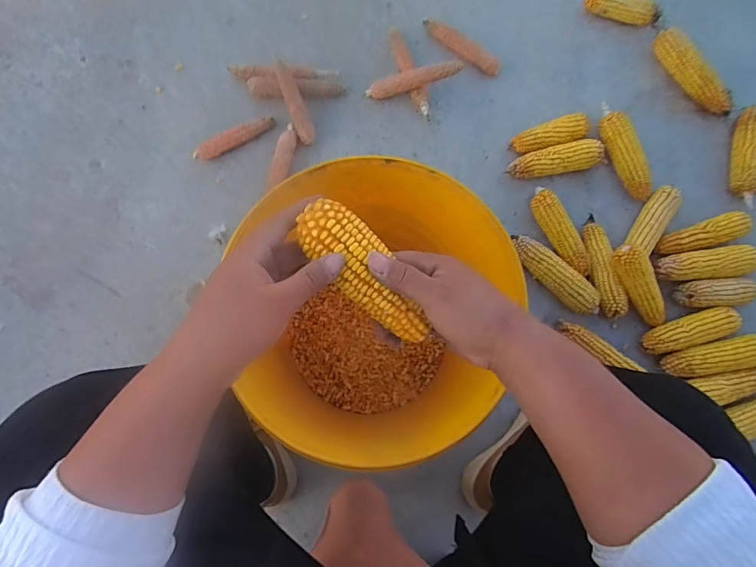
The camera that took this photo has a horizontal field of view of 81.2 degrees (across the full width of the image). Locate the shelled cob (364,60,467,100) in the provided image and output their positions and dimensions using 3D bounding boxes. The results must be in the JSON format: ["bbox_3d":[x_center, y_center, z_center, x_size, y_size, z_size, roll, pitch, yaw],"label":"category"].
[{"bbox_3d":[0.064,-0.376,0.808,0.176,0.021,0.032,-11,79,16],"label":"shelled cob"}]

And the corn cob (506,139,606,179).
[{"bbox_3d":[0.316,-0.219,0.788,0.161,0.040,0.051,-14,81,-5],"label":"corn cob"}]

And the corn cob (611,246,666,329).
[{"bbox_3d":[0.432,0.005,0.722,0.048,0.042,0.142,-33,104,-7],"label":"corn cob"}]

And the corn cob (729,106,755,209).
[{"bbox_3d":[0.678,-0.235,0.808,0.044,0.048,0.208,12,79,0],"label":"corn cob"}]

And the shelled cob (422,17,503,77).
[{"bbox_3d":[0.159,-0.462,0.855,0.177,0.033,0.027,43,81,5],"label":"shelled cob"}]

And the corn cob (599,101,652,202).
[{"bbox_3d":[0.443,-0.239,0.801,0.047,0.045,0.188,-16,81,-6],"label":"corn cob"}]

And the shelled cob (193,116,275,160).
[{"bbox_3d":[-0.257,-0.260,0.793,0.151,0.025,0.025,-28,82,-7],"label":"shelled cob"}]

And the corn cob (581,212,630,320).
[{"bbox_3d":[0.379,-0.029,0.748,0.042,0.043,0.175,-13,81,-5],"label":"corn cob"}]

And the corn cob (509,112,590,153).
[{"bbox_3d":[0.311,-0.270,0.804,0.138,0.039,0.048,-14,81,-5],"label":"corn cob"}]

